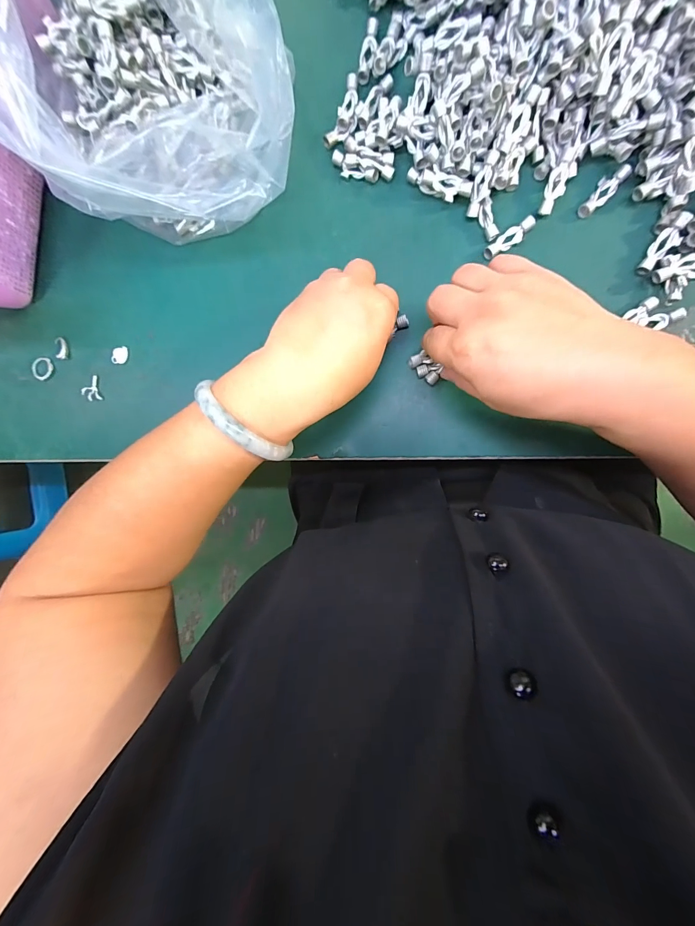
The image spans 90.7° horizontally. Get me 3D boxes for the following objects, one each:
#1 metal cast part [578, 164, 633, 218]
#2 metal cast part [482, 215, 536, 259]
[{"bbox_3d":[0.178,-0.190,0.240,0.013,0.009,0.036,42,99,2],"label":"metal cast part"},{"bbox_3d":[0.118,-0.164,0.251,0.039,0.007,0.011,-35,90,10],"label":"metal cast part"}]

